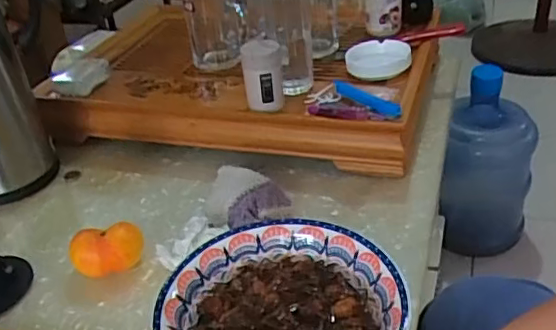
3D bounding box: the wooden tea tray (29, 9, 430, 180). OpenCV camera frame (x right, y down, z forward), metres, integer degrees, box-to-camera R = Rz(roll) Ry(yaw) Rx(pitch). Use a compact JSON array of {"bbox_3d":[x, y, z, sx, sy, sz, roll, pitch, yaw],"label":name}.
[{"bbox_3d":[-0.056,-0.136,0.883,0.525,0.072,0.334,5,36,17],"label":"wooden tea tray"}]

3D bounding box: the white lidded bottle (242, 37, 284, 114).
[{"bbox_3d":[-0.019,-0.115,0.729,0.047,0.081,0.056,-7,34,-1],"label":"white lidded bottle"}]

